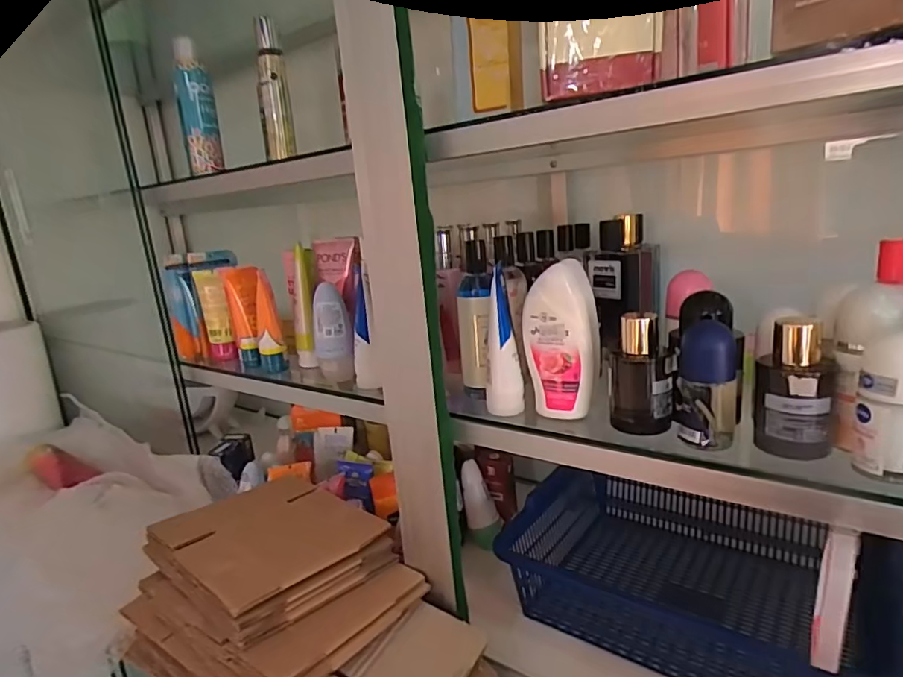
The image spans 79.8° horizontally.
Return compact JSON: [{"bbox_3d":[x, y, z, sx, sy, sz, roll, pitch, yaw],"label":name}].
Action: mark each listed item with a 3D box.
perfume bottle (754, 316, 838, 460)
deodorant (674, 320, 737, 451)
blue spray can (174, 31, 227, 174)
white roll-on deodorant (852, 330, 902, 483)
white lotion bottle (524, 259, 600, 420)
[{"bbox_3d":[0.227,0.034,0.357,0.045,0.091,0.033,4,18,32],"label":"perfume bottle"},{"bbox_3d":[0.180,0.033,0.382,0.037,0.084,0.034,2,17,27],"label":"deodorant"},{"bbox_3d":[-0.339,-0.303,0.717,0.042,0.161,0.047,-12,17,-21],"label":"blue spray can"},{"bbox_3d":[0.262,0.041,0.319,0.037,0.083,0.032,8,21,41],"label":"white roll-on deodorant"},{"bbox_3d":[0.093,0.000,0.454,0.056,0.121,0.043,-1,16,18],"label":"white lotion bottle"}]

